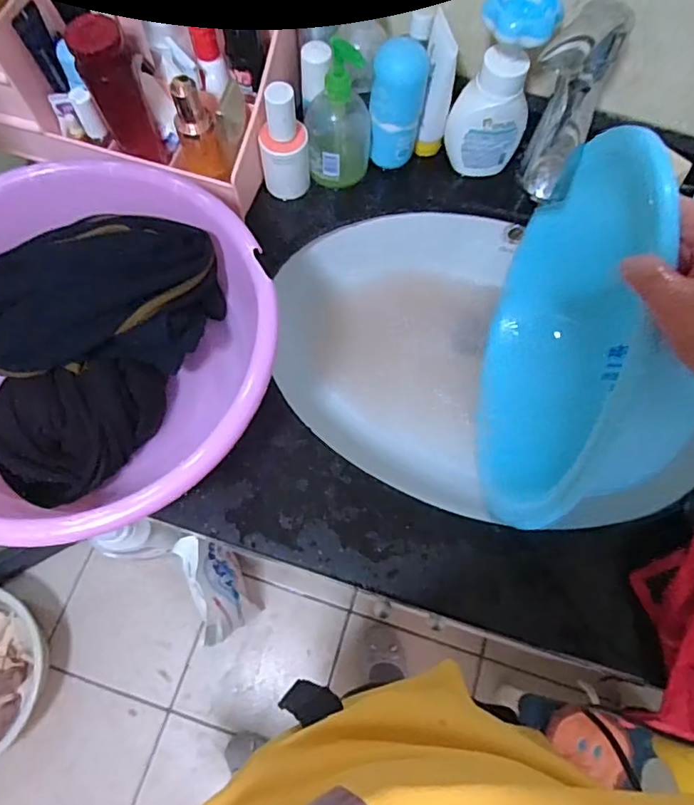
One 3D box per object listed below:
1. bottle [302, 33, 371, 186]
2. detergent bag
[{"bbox_3d":[-0.008,-0.298,0.573,0.069,0.123,0.077,0,70,-2],"label":"bottle"},{"bbox_3d":[-0.242,0.356,1.060,0.054,0.309,0.179,-23,73,-10],"label":"detergent bag"}]

